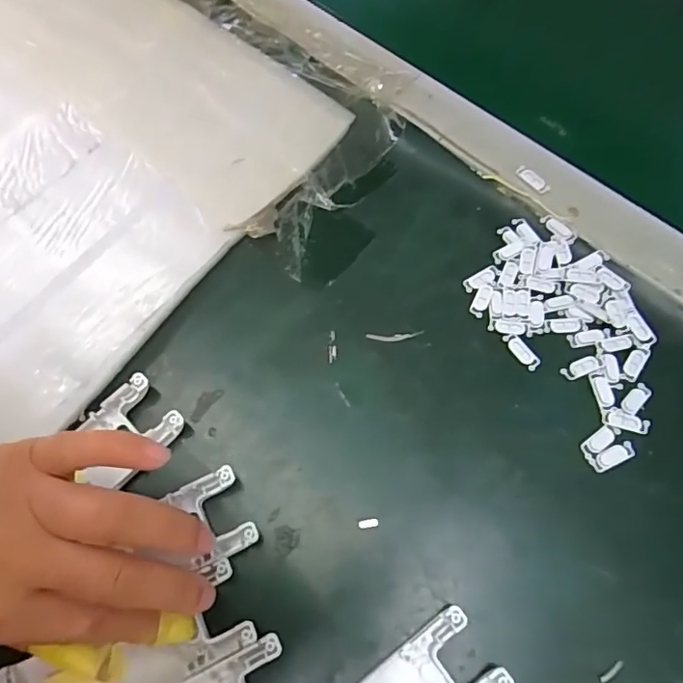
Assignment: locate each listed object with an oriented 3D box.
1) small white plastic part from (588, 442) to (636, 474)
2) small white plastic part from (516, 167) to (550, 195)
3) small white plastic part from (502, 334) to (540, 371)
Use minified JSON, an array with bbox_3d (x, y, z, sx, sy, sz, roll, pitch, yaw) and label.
[{"bbox_3d":[0.138,0.058,0.276,0.023,0.004,0.009,-23,68,-9],"label":"small white plastic part"},{"bbox_3d":[0.118,-0.099,0.336,0.006,0.006,0.023,-40,72,-15],"label":"small white plastic part"},{"bbox_3d":[0.099,0.005,0.299,0.008,0.004,0.024,-32,70,-12],"label":"small white plastic part"}]

